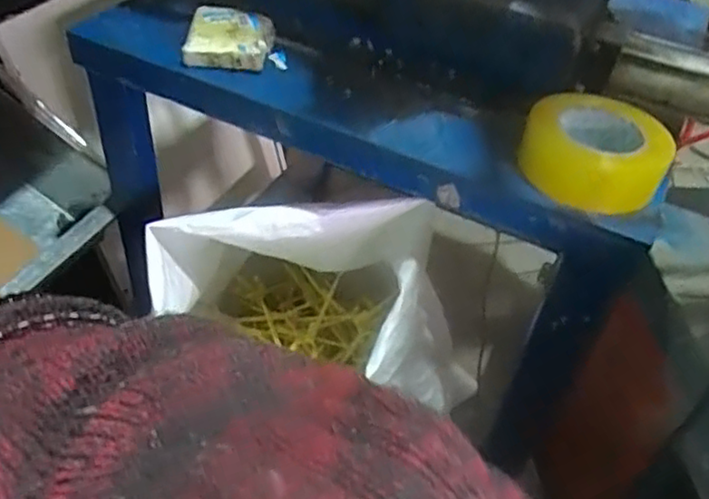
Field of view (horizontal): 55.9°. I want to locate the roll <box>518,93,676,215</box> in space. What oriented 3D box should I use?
[{"bbox_3d":[0.220,-0.093,0.628,0.118,0.061,0.118,4,44,-3],"label":"roll"}]

